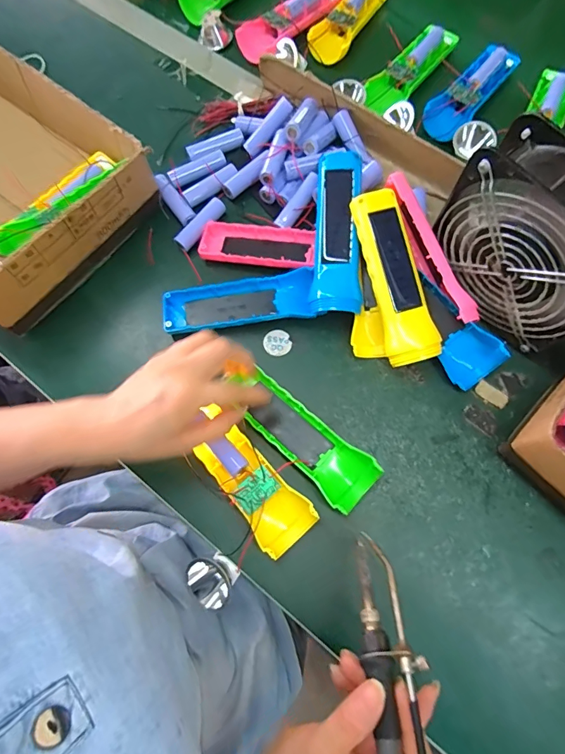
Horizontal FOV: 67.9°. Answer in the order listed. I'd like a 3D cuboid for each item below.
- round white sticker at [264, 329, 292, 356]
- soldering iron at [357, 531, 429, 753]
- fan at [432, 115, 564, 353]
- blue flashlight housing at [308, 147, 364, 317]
[{"bbox_3d":[-0.005,-0.033,0.412,0.026,0.004,0.025,0,83,-3],"label":"round white sticker"},{"bbox_3d":[0.068,0.199,0.246,0.032,0.017,0.205,0,50,0],"label":"soldering iron"},{"bbox_3d":[0.203,-0.104,0.344,0.057,0.140,0.144,-41,76,-12],"label":"fan"},{"bbox_3d":[0.052,-0.134,0.394,0.043,0.022,0.153,2,84,1],"label":"blue flashlight housing"}]

